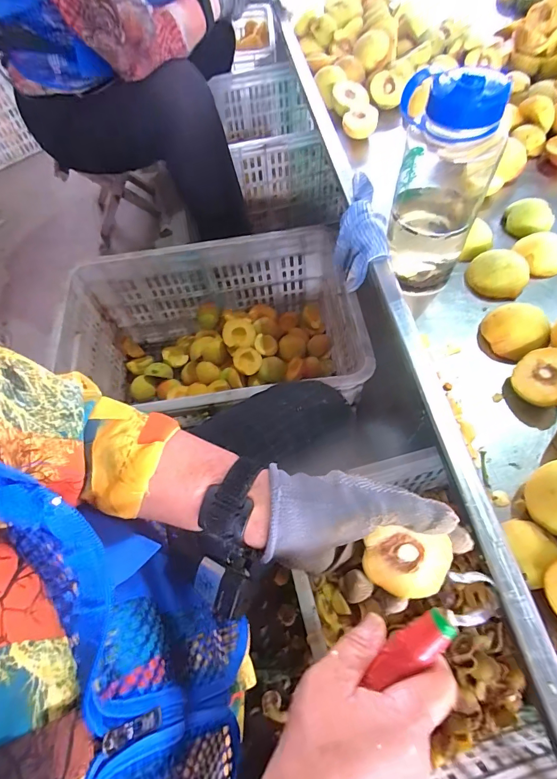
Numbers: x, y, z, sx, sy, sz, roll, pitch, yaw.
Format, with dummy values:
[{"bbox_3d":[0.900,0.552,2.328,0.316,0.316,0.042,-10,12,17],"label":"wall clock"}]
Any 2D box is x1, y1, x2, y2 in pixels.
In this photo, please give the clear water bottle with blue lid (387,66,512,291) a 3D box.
[{"bbox_3d":[0.168,-0.206,0.414,0.093,0.210,0.087,24,65,16],"label":"clear water bottle with blue lid"}]

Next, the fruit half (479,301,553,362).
[{"bbox_3d":[0.258,-0.063,0.424,0.064,0.044,0.054,35,69,20],"label":"fruit half"}]

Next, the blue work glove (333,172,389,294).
[{"bbox_3d":[0.107,-0.201,0.505,0.061,0.074,0.140,5,62,6],"label":"blue work glove"}]

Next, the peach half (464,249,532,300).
[{"bbox_3d":[0.265,-0.140,0.467,0.065,0.039,0.052,30,67,18],"label":"peach half"}]

